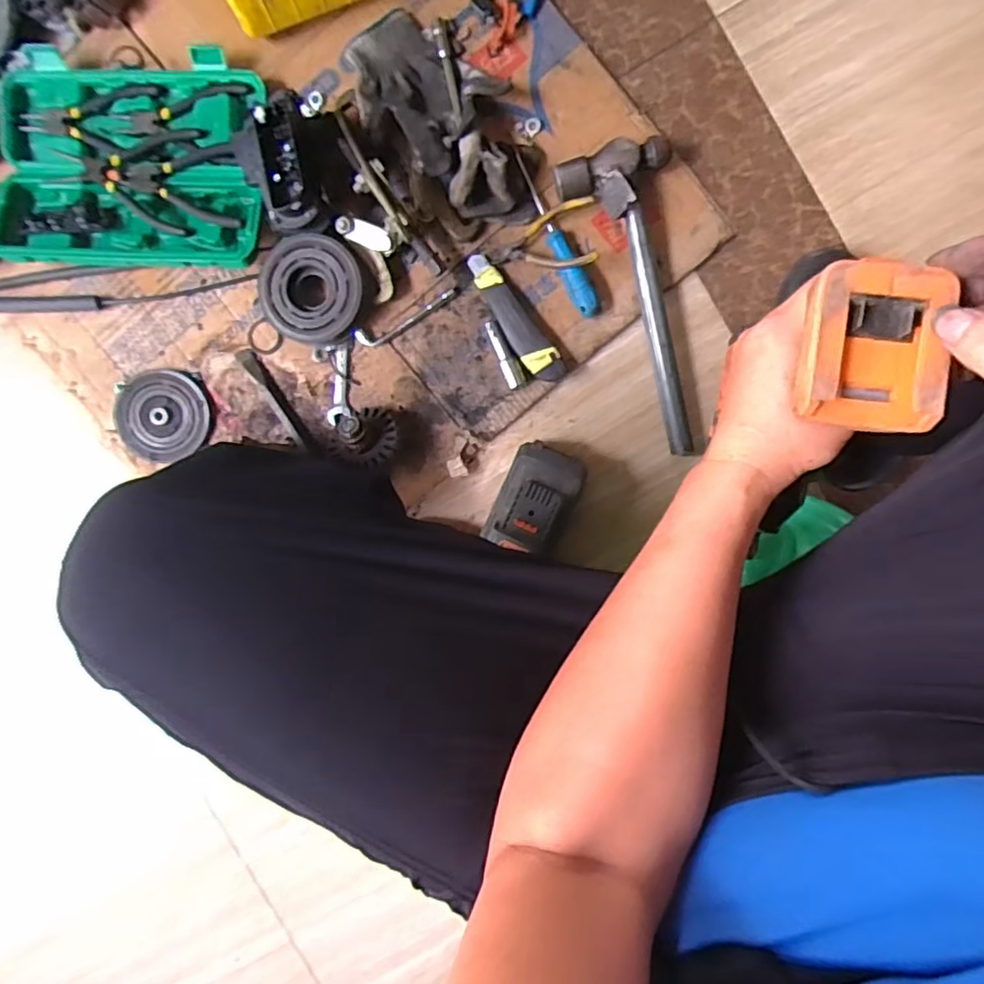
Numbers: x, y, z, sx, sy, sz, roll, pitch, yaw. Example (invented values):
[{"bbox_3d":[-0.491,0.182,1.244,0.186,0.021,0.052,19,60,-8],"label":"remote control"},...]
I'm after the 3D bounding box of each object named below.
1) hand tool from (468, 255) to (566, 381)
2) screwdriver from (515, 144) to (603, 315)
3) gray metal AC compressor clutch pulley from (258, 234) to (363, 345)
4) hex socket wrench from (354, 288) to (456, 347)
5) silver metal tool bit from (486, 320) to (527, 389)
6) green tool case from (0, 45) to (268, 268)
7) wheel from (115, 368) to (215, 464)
[{"bbox_3d":[0.023,-0.187,0.664,0.034,0.022,0.157,-34,92,4],"label":"hand tool"},{"bbox_3d":[0.068,-0.272,0.652,0.023,0.026,0.187,-24,93,3],"label":"screwdriver"},{"bbox_3d":[-0.193,-0.215,0.658,0.112,0.040,0.108,0,94,2],"label":"gray metal AC compressor clutch pulley"},{"bbox_3d":[-0.093,-0.188,0.671,0.118,0.007,0.025,-20,91,5],"label":"hex socket wrench"},{"bbox_3d":[0.013,-0.149,0.666,0.020,0.014,0.077,-25,93,3],"label":"silver metal tool bit"},{"bbox_3d":[-0.396,-0.358,0.662,0.301,0.040,0.215,4,94,2],"label":"green tool case"},{"bbox_3d":[-0.362,-0.085,0.683,0.096,0.026,0.100,0,94,2],"label":"wheel"}]

